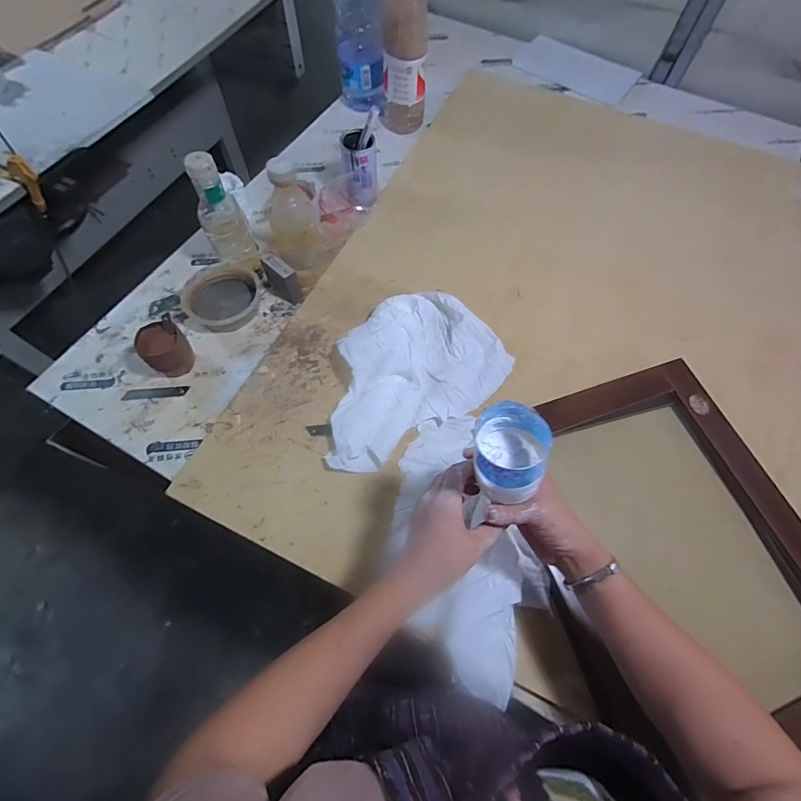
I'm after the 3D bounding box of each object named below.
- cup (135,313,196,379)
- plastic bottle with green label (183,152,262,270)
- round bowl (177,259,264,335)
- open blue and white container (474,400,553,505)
[{"bbox_3d":[-0.361,-0.076,0.642,0.068,0.069,0.065,-41,72,-17],"label":"cup"},{"bbox_3d":[-0.285,-0.296,0.670,0.076,0.199,0.064,-22,67,-10],"label":"plastic bottle with green label"},{"bbox_3d":[-0.304,-0.181,0.708,0.122,0.033,0.129,0,65,0],"label":"round bowl"},{"bbox_3d":[0.102,0.046,0.380,0.066,0.055,0.077,-1,65,-2],"label":"open blue and white container"}]

